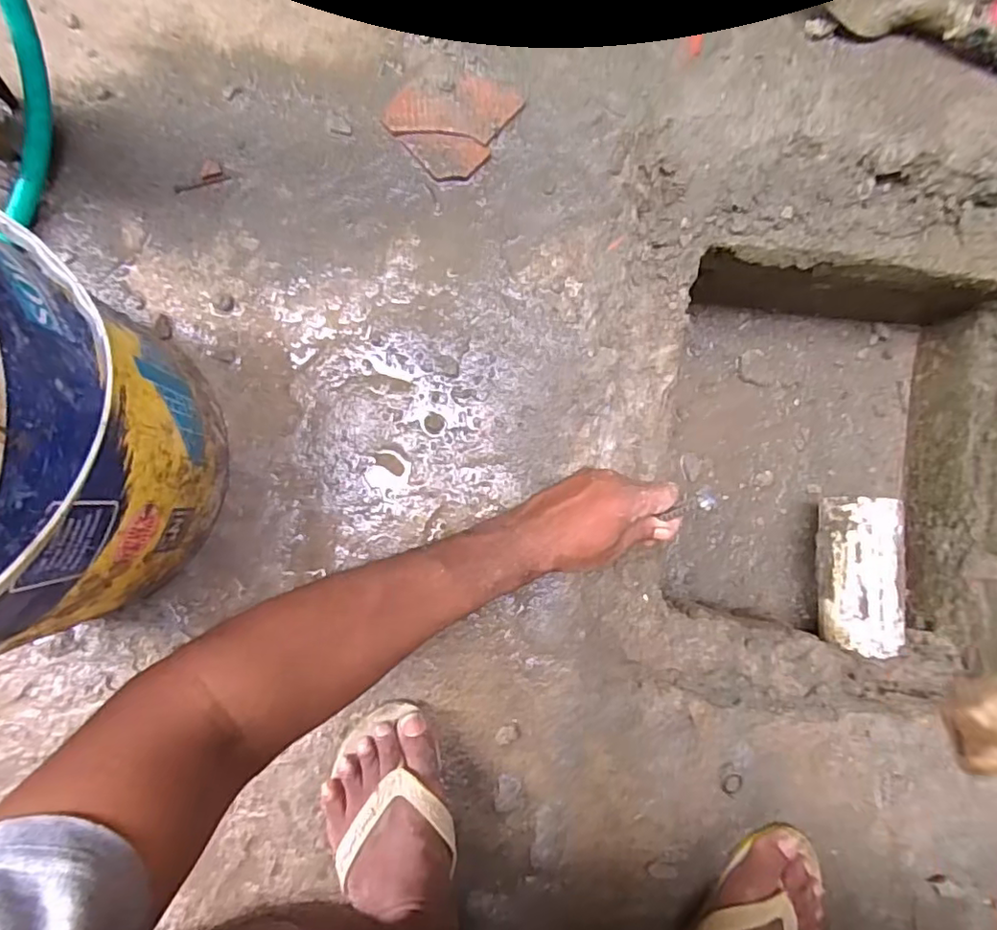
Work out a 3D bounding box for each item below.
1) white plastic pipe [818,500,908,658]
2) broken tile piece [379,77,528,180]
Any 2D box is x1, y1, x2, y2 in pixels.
[{"bbox_3d":[0.442,0.132,0.704,0.075,0.064,0.184,4,87,-5],"label":"white plastic pipe"},{"bbox_3d":[-0.043,-0.334,0.556,0.098,0.010,0.109,42,85,-2],"label":"broken tile piece"}]

